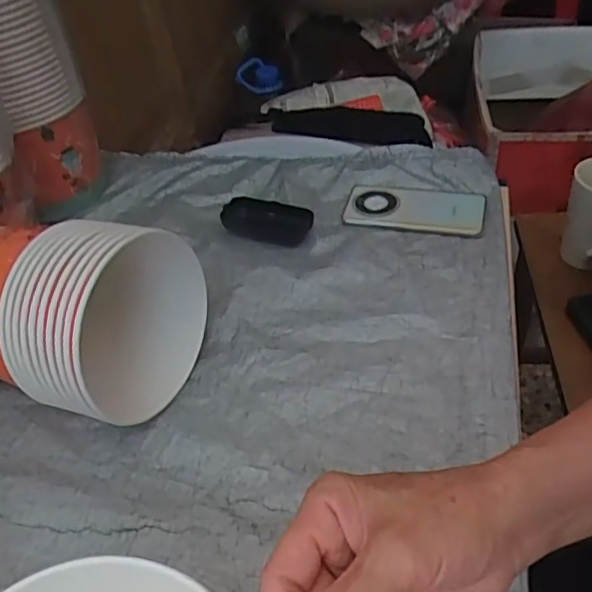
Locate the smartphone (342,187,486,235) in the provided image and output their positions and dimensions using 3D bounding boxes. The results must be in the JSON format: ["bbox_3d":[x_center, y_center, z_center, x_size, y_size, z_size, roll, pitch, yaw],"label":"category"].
[{"bbox_3d":[0.143,-0.108,0.701,0.162,0.013,0.077,4,45,11],"label":"smartphone"}]

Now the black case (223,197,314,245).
[{"bbox_3d":[-0.035,-0.092,0.696,0.102,0.022,0.052,13,48,20],"label":"black case"}]

